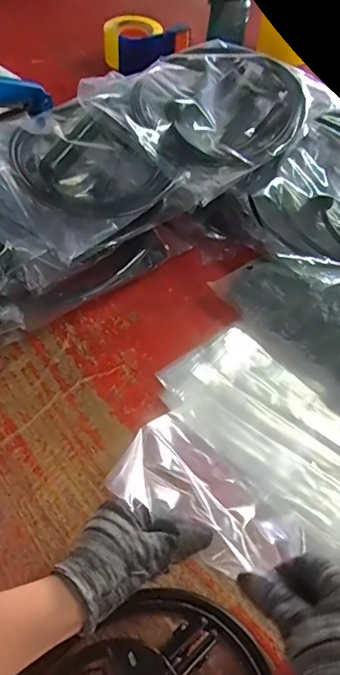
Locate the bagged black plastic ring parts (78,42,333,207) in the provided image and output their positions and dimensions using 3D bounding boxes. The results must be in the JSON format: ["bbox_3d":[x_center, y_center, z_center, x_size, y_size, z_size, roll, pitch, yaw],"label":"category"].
[{"bbox_3d":[0.062,-0.322,0.672,0.287,0.042,0.245,-36,64,-26],"label":"bagged black plastic ring parts"}]

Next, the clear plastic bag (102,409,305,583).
[{"bbox_3d":[0.037,0.138,0.415,0.163,0.021,0.107,36,36,12],"label":"clear plastic bag"}]

